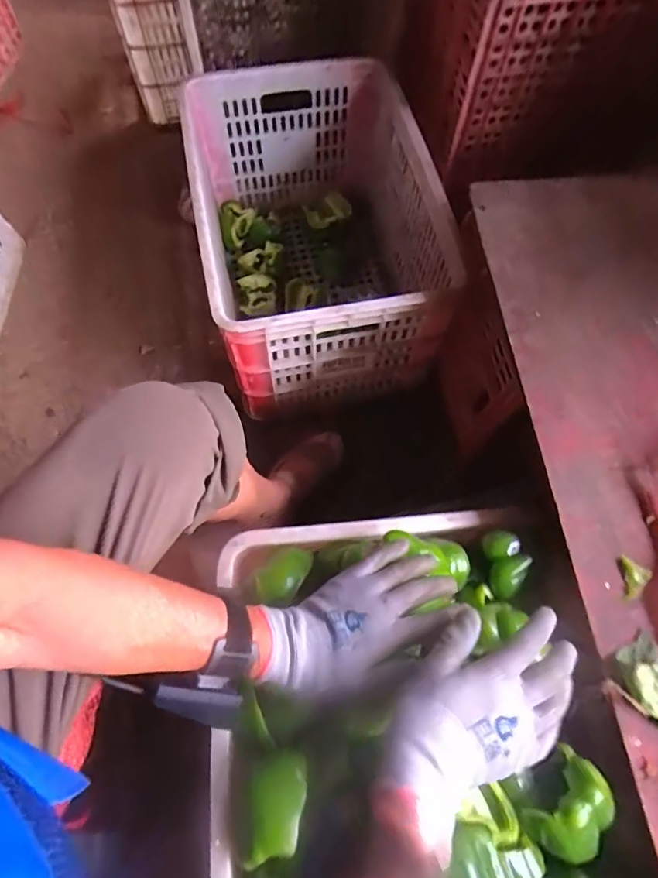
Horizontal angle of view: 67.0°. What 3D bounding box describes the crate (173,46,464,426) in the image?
[{"bbox_3d":[-0.020,-0.331,0.855,0.357,0.282,0.486,-10,67,-5],"label":"crate"}]

